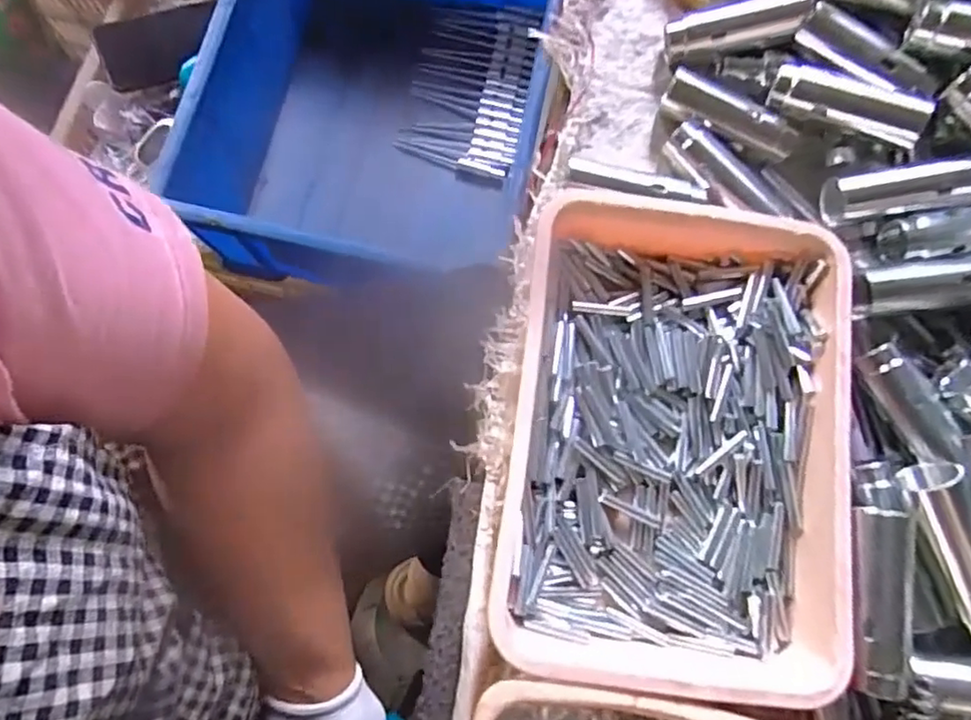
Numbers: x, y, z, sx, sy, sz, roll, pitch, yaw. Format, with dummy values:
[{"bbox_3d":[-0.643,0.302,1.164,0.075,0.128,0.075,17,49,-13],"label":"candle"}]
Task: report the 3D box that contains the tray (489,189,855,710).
[{"bbox_3d":[0.083,0.034,0.265,0.139,0.037,0.201,8,78,0],"label":"tray"}]

